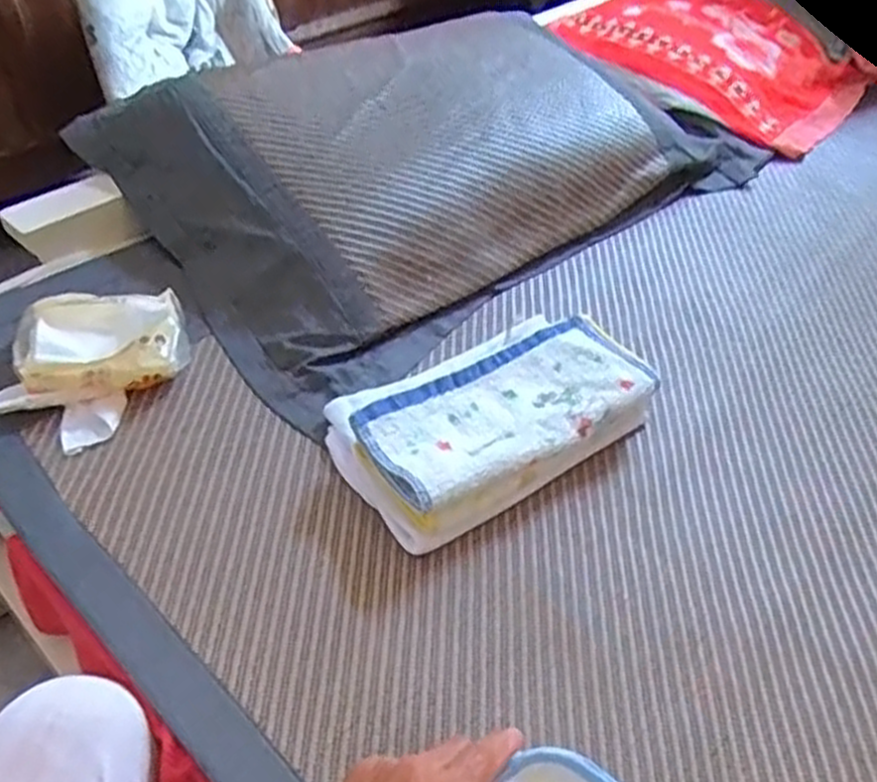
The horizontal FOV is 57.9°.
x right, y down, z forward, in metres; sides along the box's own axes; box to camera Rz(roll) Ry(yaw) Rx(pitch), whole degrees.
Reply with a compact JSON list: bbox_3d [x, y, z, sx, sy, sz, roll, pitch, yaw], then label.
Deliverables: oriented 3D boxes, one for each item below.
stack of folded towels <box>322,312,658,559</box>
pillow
[{"bbox_3d":[0.042,0.010,0.655,0.256,0.058,0.154,-26,53,-27],"label":"stack of folded towels"},{"bbox_3d":[0.037,-0.274,0.881,0.711,0.126,0.432,-27,54,-28],"label":"pillow"}]

